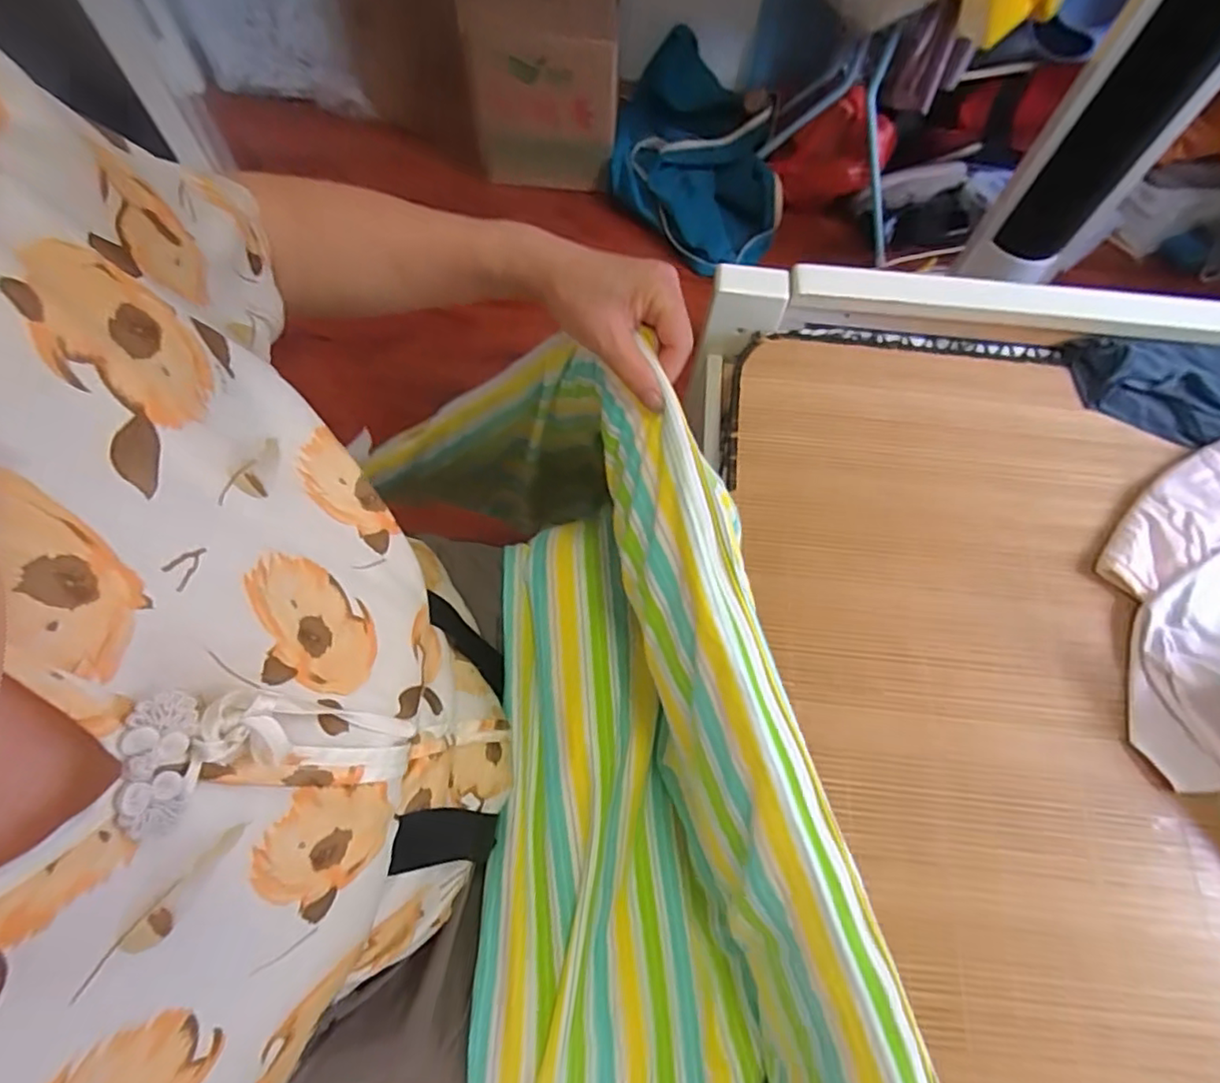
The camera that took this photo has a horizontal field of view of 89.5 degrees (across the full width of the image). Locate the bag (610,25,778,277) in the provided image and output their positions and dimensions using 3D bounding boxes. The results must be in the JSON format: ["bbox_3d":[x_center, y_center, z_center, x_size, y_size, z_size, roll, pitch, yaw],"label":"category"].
[{"bbox_3d":[0.198,-0.910,1.448,0.365,0.223,0.551,-1,66,-3],"label":"bag"}]

